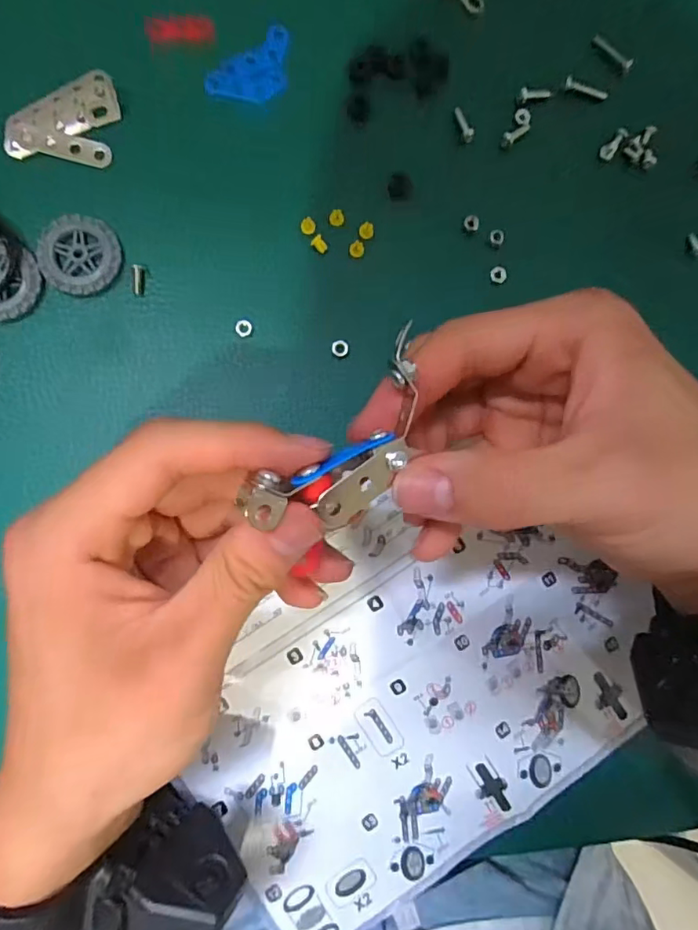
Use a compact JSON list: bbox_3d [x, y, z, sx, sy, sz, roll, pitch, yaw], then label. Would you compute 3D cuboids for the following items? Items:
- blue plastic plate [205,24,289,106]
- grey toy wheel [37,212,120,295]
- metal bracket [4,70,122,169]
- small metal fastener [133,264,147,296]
[{"bbox_3d":[-0.041,-0.176,0.242,0.045,0.004,0.024,-42,90,-6],"label":"blue plastic plate"},{"bbox_3d":[-0.114,-0.089,0.230,0.032,0.004,0.033,0,86,-4],"label":"grey toy wheel"},{"bbox_3d":[-0.123,-0.150,0.233,0.045,0.004,0.040,0,86,-4],"label":"metal bracket"},{"bbox_3d":[-0.090,-0.079,0.232,0.005,0.004,0.013,5,86,-4],"label":"small metal fastener"}]

